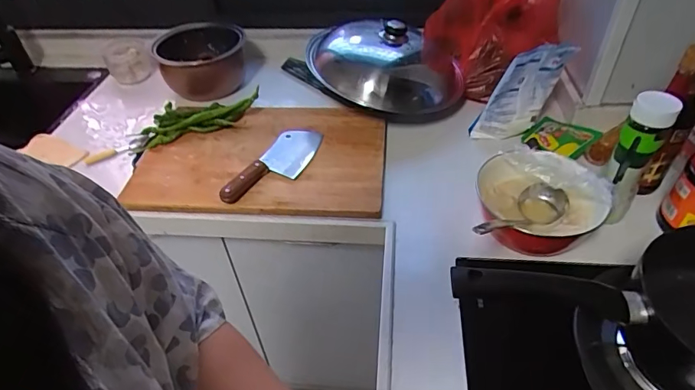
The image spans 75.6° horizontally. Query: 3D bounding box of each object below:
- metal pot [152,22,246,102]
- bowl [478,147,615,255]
[{"bbox_3d":[-0.324,-0.310,0.998,0.184,0.116,0.213,-15,45,-11],"label":"metal pot"},{"bbox_3d":[0.292,0.011,0.675,0.165,0.076,0.191,-1,44,3],"label":"bowl"}]

